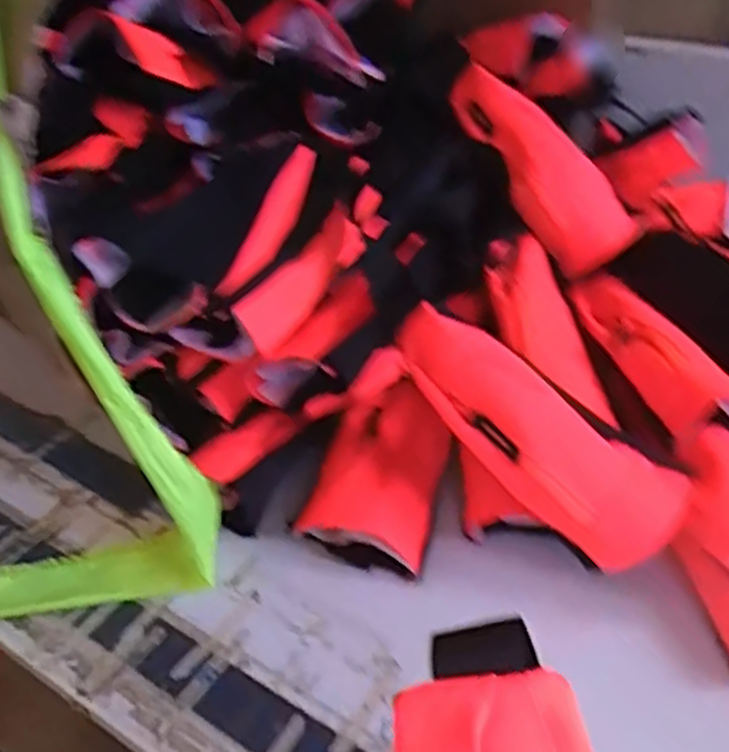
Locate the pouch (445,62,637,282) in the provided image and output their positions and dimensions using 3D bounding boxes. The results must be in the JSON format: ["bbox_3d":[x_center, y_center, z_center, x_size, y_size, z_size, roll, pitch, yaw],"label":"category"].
[{"bbox_3d":[0.160,-0.202,0.736,0.082,0.053,0.228,-32,83,-32],"label":"pouch"}]

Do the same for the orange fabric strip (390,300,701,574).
[{"bbox_3d":[0.113,0.040,0.548,0.228,0.072,0.069,42,49,4],"label":"orange fabric strip"}]

